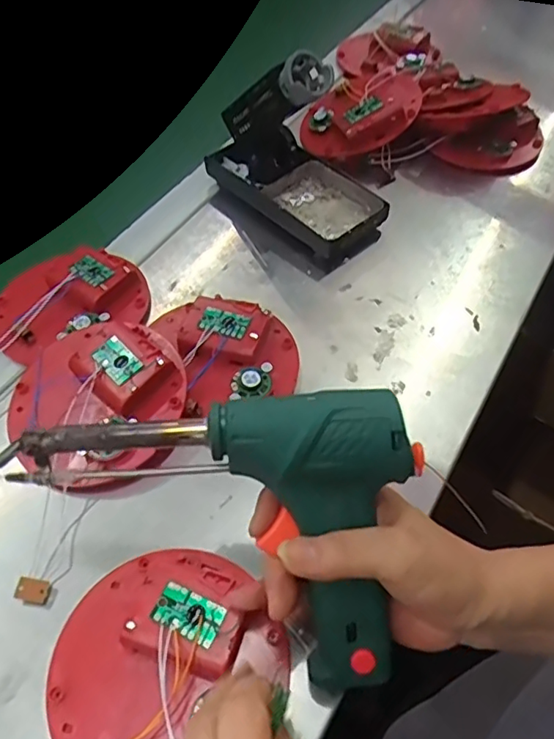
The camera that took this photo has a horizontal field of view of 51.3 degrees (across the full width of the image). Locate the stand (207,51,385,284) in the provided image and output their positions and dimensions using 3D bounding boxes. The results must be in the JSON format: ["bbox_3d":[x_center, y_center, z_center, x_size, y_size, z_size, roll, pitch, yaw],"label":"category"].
[{"bbox_3d":[0.017,-0.191,0.496,0.092,0.128,0.170,-29,55,-20],"label":"stand"}]

